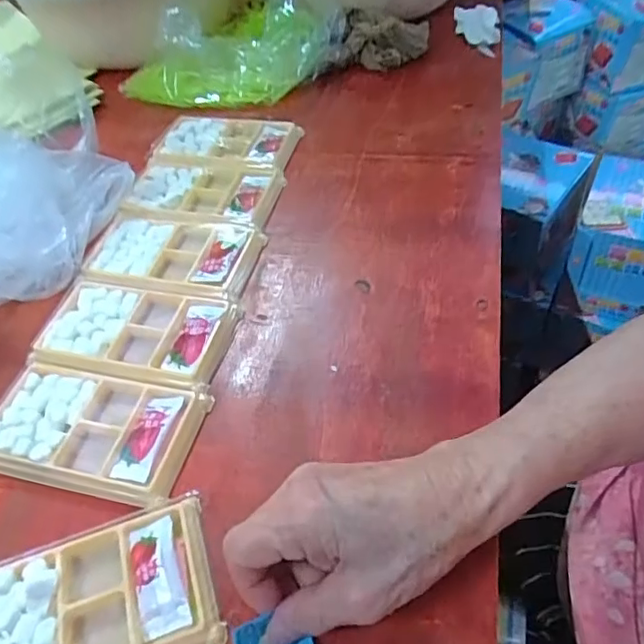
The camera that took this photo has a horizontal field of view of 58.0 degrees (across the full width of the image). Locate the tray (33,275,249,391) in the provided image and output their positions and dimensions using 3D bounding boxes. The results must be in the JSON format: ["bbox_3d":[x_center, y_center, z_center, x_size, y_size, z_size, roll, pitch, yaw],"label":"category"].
[{"bbox_3d":[-0.135,0.004,0.416,0.135,0.012,0.076,8,50,13],"label":"tray"}]

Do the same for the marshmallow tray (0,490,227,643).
[{"bbox_3d":[-0.123,0.146,0.297,0.133,0.017,0.080,-17,50,-9],"label":"marshmallow tray"}]

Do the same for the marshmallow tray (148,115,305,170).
[{"bbox_3d":[-0.093,-0.179,0.569,0.134,0.014,0.079,8,50,13],"label":"marshmallow tray"}]

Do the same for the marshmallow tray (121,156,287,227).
[{"bbox_3d":[-0.105,-0.117,0.518,0.133,0.013,0.081,6,50,11],"label":"marshmallow tray"}]

